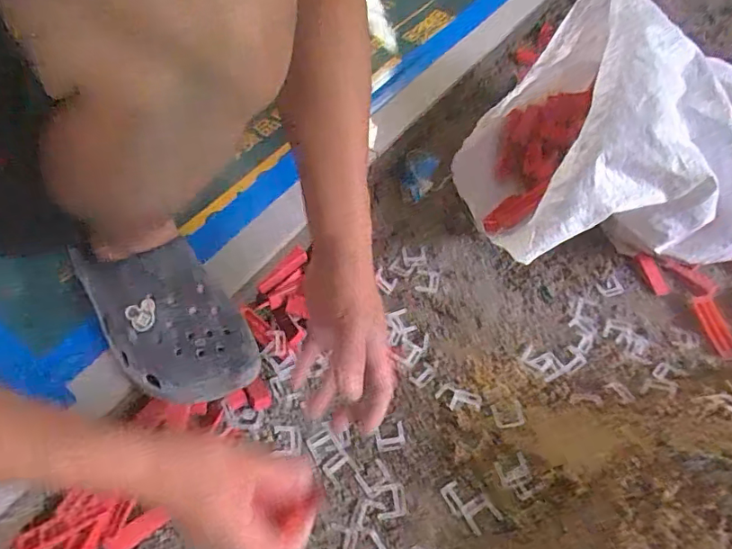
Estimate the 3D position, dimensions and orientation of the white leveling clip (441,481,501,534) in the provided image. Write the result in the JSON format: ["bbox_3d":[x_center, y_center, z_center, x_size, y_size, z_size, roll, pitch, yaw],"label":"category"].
[{"bbox_3d":[0.103,0.230,0.510,0.035,0.005,0.054,-28,54,-18],"label":"white leveling clip"}]

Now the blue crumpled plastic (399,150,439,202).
[{"bbox_3d":[0.074,-0.141,0.729,0.047,0.023,0.078,10,53,10],"label":"blue crumpled plastic"}]

